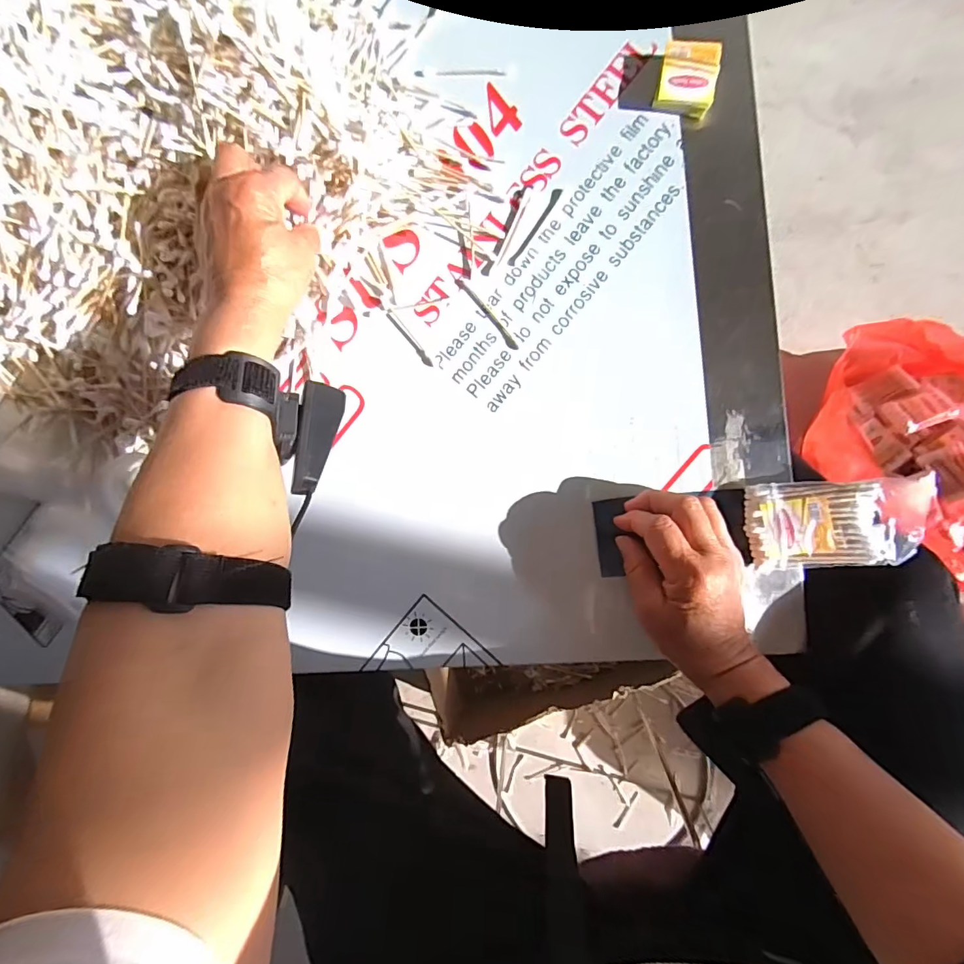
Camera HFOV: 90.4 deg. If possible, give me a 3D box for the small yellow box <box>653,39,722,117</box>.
[{"bbox_3d":[0.157,-0.309,0.364,0.042,0.017,0.048,10,90,6],"label":"small yellow box"}]

